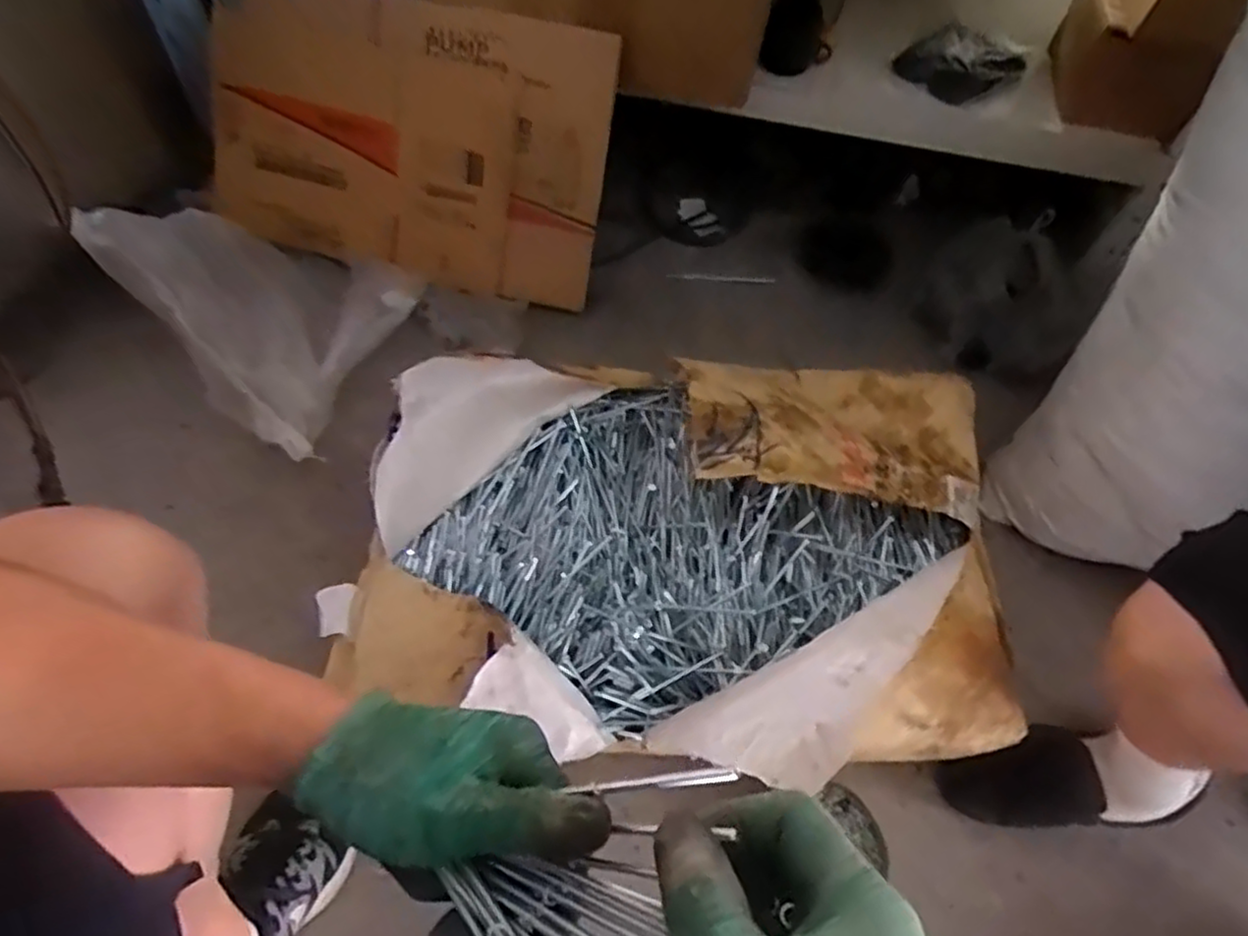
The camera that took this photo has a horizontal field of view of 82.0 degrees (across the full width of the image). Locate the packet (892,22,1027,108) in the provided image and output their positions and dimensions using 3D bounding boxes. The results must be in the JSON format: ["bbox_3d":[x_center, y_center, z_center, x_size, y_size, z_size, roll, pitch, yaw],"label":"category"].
[{"bbox_3d":[0.502,-0.604,1.072,0.157,0.044,0.152,-38,68,-23],"label":"packet"}]

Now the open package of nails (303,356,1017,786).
[{"bbox_3d":[0.065,0.068,0.777,0.697,0.161,0.449,0,59,-3],"label":"open package of nails"}]

